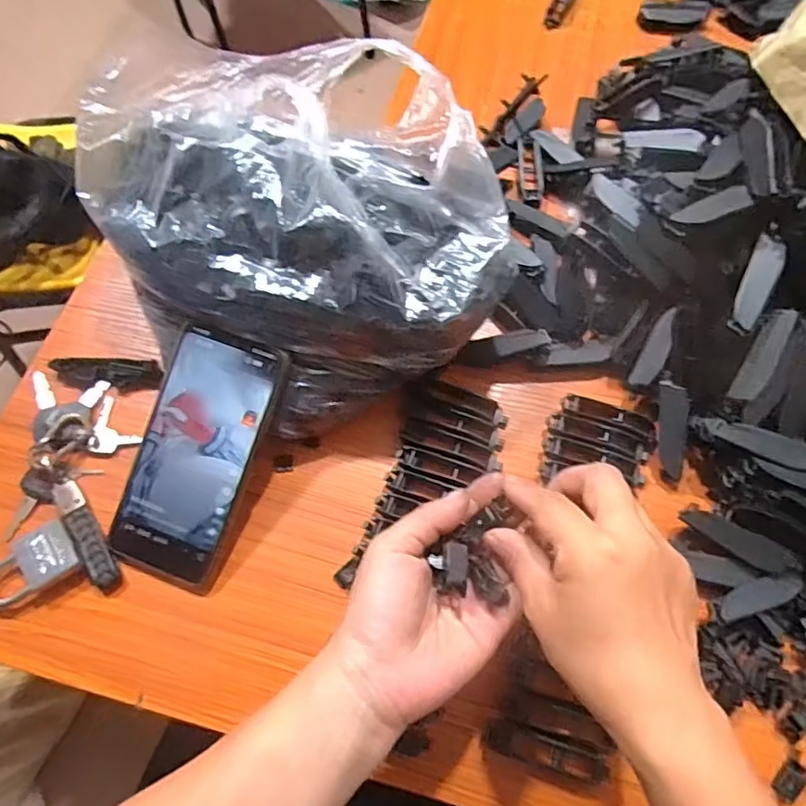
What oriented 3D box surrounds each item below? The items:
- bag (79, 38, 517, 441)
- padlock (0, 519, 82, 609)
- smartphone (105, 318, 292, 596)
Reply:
[{"bbox_3d":[-0.066,-0.136,0.424,0.269,0.131,0.277,-25,68,-11],"label":"bag"},{"bbox_3d":[-0.245,0.108,0.381,0.059,0.022,0.035,-33,70,-14],"label":"padlock"},{"bbox_3d":[-0.137,0.035,0.390,0.076,0.018,0.167,20,90,7],"label":"smartphone"}]

